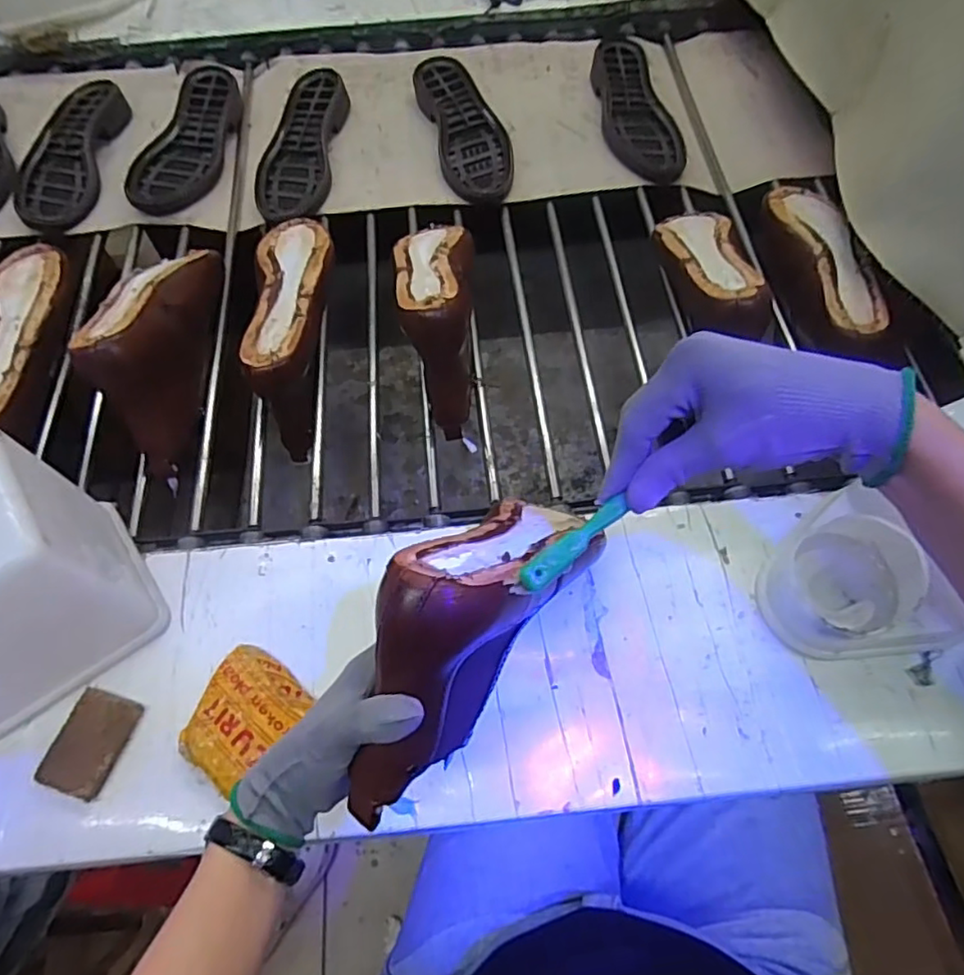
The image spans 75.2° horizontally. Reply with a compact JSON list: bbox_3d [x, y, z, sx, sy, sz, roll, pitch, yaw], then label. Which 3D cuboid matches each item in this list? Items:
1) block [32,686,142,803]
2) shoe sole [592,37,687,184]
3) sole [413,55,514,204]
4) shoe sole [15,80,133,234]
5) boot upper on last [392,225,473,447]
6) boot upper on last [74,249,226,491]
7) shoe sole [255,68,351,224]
[{"bbox_3d":[-0.294,0.191,0.469,0.050,0.015,0.069,17,65,9],"label":"block"},{"bbox_3d":[0.206,-0.515,0.856,0.088,0.029,0.260,-10,66,-4],"label":"shoe sole"},{"bbox_3d":[-0.023,-0.483,0.843,0.092,0.031,0.259,-14,66,-6],"label":"sole"},{"bbox_3d":[-0.549,-0.439,0.826,0.103,0.027,0.262,0,66,0],"label":"shoe sole"},{"bbox_3d":[-0.042,-0.185,0.648,0.081,0.131,0.255,-5,66,-2],"label":"boot upper on last"},{"bbox_3d":[-0.336,-0.154,0.642,0.080,0.127,0.275,-2,66,-1],"label":"boot upper on last"},{"bbox_3d":[-0.241,-0.449,0.827,0.098,0.034,0.270,4,66,2],"label":"shoe sole"}]

